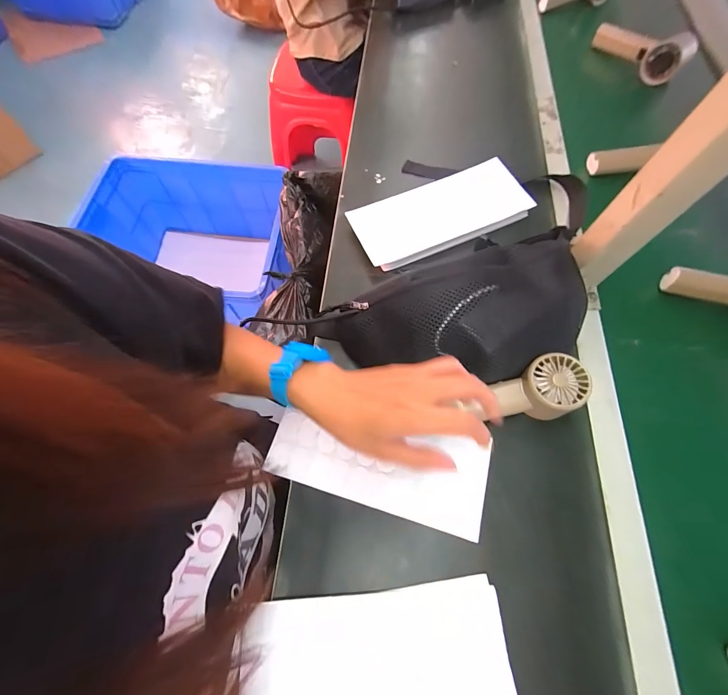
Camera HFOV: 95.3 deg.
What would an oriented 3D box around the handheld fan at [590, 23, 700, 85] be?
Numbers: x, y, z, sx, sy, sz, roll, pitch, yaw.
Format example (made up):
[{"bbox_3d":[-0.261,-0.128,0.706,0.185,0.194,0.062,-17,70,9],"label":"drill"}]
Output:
[{"bbox_3d":[0.495,-0.537,0.588,0.070,0.048,0.149,-39,73,-14],"label":"handheld fan"}]

